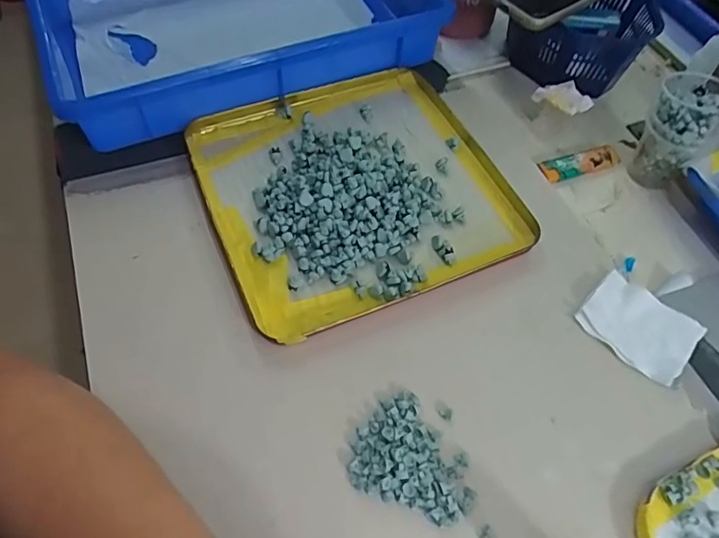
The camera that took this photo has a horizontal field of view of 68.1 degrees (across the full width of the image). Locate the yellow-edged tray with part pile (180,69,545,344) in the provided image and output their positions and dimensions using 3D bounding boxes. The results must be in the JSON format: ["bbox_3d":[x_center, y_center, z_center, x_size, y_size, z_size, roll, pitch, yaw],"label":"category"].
[{"bbox_3d":[-0.005,-0.077,0.450,0.236,0.023,0.238,-20,60,-13],"label":"yellow-edged tray with part pile"}]

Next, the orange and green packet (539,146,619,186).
[{"bbox_3d":[0.206,-0.098,0.493,0.081,0.010,0.024,-16,59,-11],"label":"orange and green packet"}]

